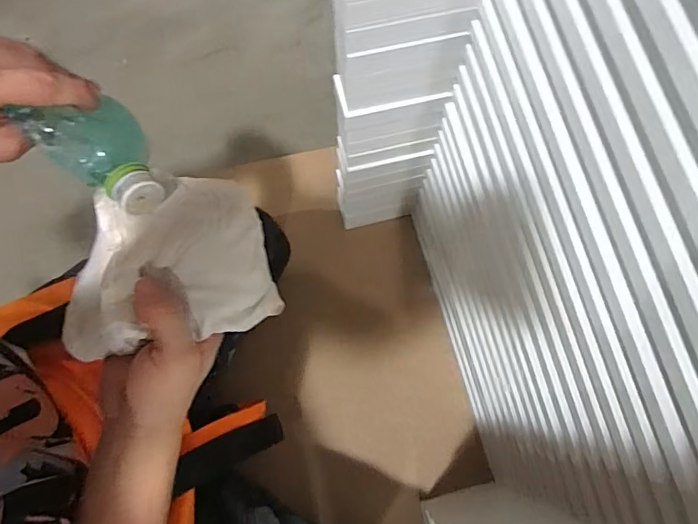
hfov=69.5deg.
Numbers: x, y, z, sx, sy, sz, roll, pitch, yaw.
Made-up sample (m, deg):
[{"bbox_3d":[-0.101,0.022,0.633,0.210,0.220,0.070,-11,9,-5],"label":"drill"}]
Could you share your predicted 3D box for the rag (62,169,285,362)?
[{"bbox_3d":[-0.129,0.000,0.347,0.143,0.032,0.114,-12,74,-4],"label":"rag"}]

